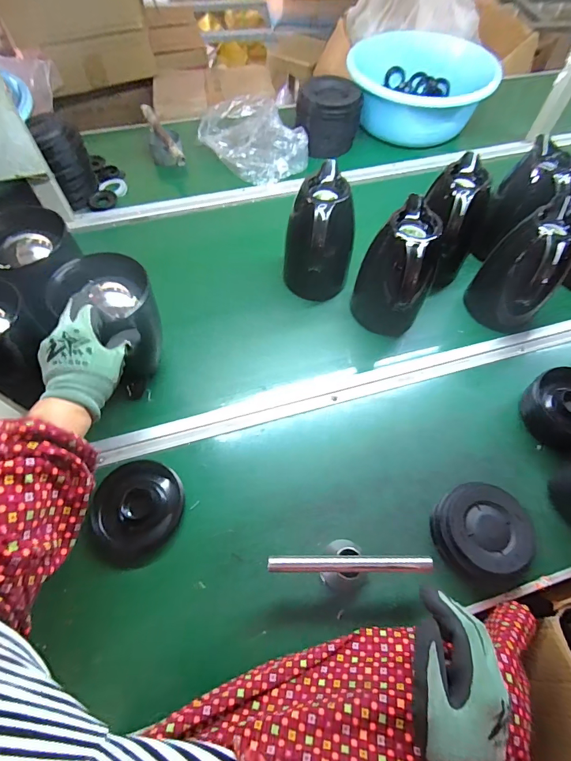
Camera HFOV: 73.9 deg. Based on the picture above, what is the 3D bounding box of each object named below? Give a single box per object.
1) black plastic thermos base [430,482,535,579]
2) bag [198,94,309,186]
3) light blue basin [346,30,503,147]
[{"bbox_3d":[0.272,0.204,0.522,0.125,0.048,0.114,-1,60,-1],"label":"black plastic thermos base"},{"bbox_3d":[-0.084,-0.603,0.941,0.200,0.076,0.292,-28,65,-16],"label":"bag"},{"bbox_3d":[0.359,-0.780,1.012,0.389,0.115,0.302,4,60,1],"label":"light blue basin"}]

